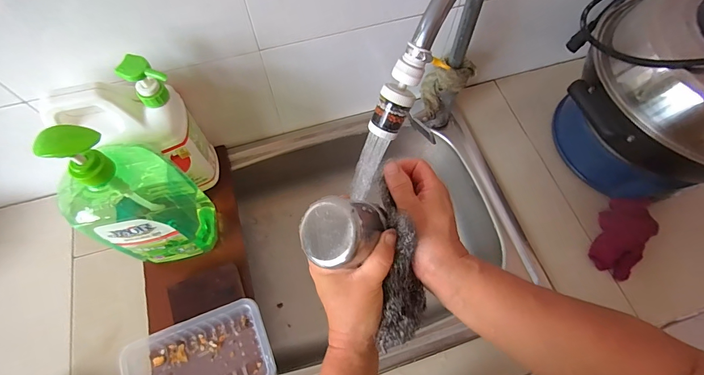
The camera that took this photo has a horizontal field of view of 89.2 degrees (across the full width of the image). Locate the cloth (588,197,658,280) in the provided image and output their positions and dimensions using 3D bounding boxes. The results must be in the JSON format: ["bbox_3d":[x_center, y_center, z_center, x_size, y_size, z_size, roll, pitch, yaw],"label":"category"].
[{"bbox_3d":[0.449,0.082,0.590,0.075,0.056,0.130,37,70,15],"label":"cloth"}]

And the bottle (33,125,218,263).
[{"bbox_3d":[-0.271,0.010,0.443,0.115,0.276,0.105,0,66,-1],"label":"bottle"}]

